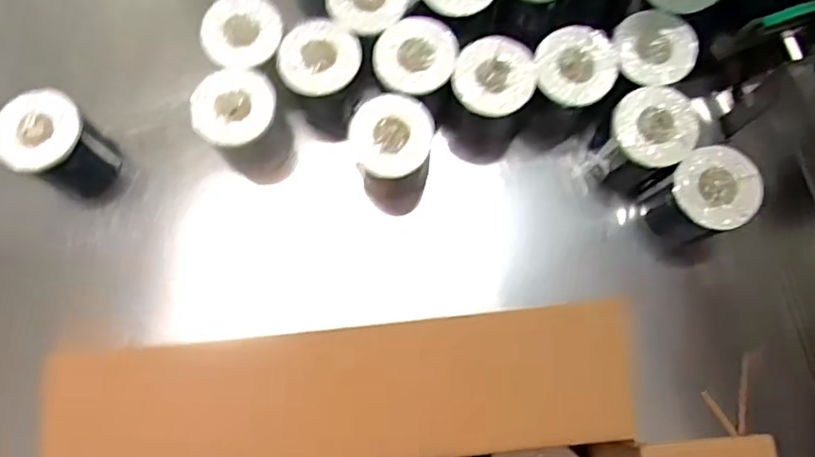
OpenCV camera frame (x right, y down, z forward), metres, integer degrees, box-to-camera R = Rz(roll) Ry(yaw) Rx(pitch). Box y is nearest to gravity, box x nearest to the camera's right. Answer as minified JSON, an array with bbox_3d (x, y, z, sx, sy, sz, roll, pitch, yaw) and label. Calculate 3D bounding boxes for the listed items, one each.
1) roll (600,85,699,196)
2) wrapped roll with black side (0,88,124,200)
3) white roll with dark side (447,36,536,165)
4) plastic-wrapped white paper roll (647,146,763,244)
[{"bbox_3d":[0.278,-0.102,0.750,0.091,0.144,0.093,0,77,-1],"label":"roll"},{"bbox_3d":[-0.410,-0.095,0.741,0.093,0.120,0.092,0,77,-1],"label":"wrapped roll with black side"},{"bbox_3d":[0.099,-0.157,0.779,0.095,0.152,0.099,7,77,1],"label":"white roll with dark side"},{"bbox_3d":[0.342,-0.034,0.731,0.095,0.115,0.089,0,77,-1],"label":"plastic-wrapped white paper roll"}]

